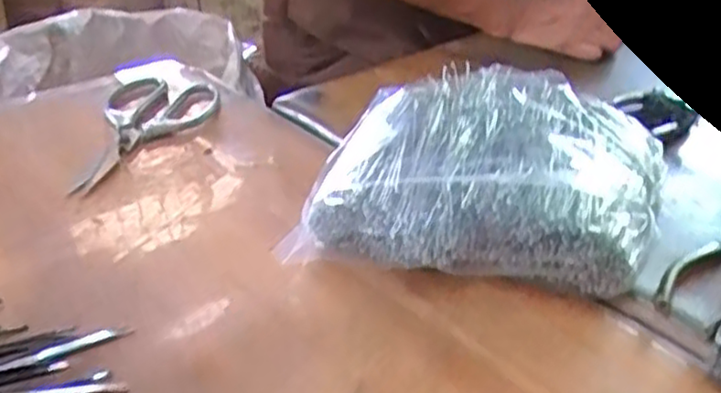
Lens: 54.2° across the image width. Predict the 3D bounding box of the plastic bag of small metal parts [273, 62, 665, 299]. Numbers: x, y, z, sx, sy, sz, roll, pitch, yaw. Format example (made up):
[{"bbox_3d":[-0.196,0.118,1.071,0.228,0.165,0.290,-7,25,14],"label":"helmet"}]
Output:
[{"bbox_3d":[0.100,-0.018,0.522,0.224,0.062,0.243,14,35,14],"label":"plastic bag of small metal parts"}]

